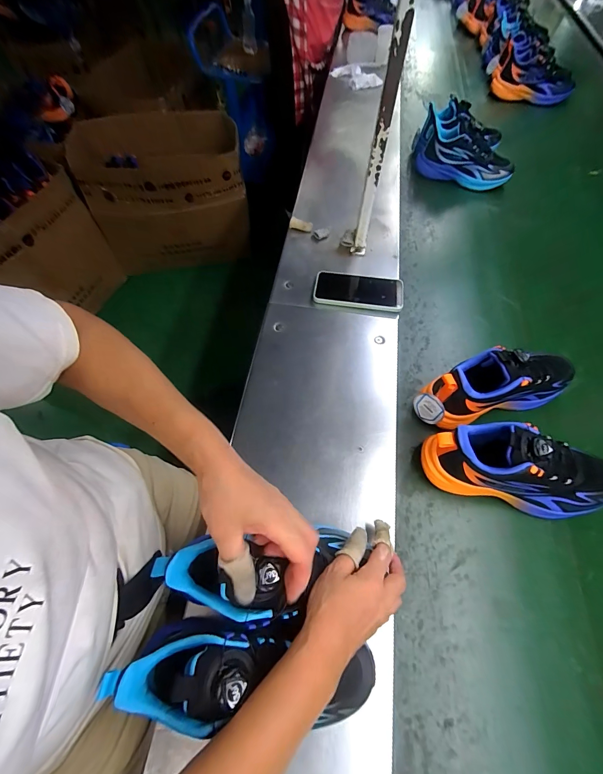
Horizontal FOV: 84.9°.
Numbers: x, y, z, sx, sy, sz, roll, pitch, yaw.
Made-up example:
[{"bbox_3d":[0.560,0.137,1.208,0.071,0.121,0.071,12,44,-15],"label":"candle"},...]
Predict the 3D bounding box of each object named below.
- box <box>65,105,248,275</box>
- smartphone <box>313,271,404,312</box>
[{"bbox_3d":[-0.564,-0.835,1.452,0.619,0.480,0.399,-7,62,-6],"label":"box"},{"bbox_3d":[0.107,-0.181,0.614,0.161,0.013,0.082,7,61,2],"label":"smartphone"}]

